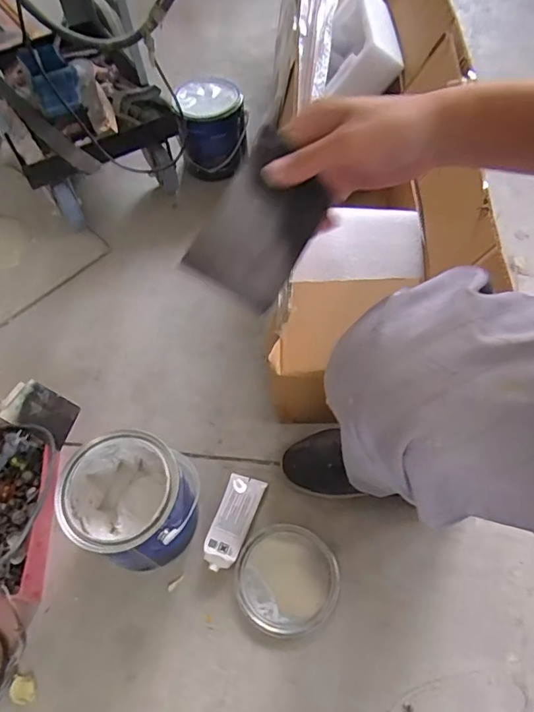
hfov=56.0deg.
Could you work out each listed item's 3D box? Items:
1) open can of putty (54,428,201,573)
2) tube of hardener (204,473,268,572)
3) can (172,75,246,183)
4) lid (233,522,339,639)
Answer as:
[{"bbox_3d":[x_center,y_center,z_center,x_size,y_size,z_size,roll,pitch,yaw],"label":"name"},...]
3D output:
[{"bbox_3d":[-0.178,0.197,0.674,0.150,0.156,0.145,1,59,-2],"label":"open can of putty"},{"bbox_3d":[-0.050,0.236,0.723,0.055,0.025,0.136,17,61,13],"label":"tube of hardener"},{"bbox_3d":[-0.119,-0.498,1.118,0.149,0.163,0.144,-1,58,2],"label":"can"},{"bbox_3d":[0.028,0.304,0.686,0.135,0.015,0.135,-1,58,2],"label":"lid"}]

